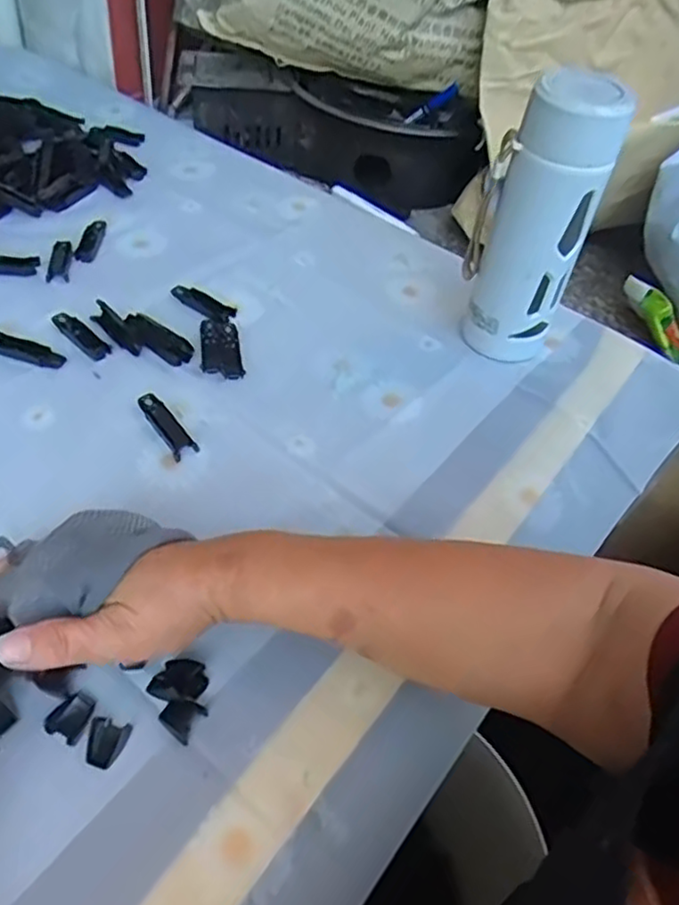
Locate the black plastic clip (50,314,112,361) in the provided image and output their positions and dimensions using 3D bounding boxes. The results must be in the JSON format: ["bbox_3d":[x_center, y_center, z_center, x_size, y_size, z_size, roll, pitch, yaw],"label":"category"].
[{"bbox_3d":[-0.209,-0.095,0.543,0.063,0.004,0.017,36,55,22],"label":"black plastic clip"}]

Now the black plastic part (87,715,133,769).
[{"bbox_3d":[-0.121,0.149,0.348,0.021,0.004,0.023,15,50,6],"label":"black plastic part"}]

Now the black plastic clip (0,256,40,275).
[{"bbox_3d":[-0.297,-0.165,0.595,0.062,0.006,0.021,0,50,-6],"label":"black plastic clip"}]

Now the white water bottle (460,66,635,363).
[{"bbox_3d":[0.149,-0.168,0.518,0.065,0.209,0.067,-12,53,-16],"label":"white water bottle"}]

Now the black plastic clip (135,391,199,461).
[{"bbox_3d":[-0.128,-0.023,0.497,0.019,0.010,0.066,-27,58,-25],"label":"black plastic clip"}]

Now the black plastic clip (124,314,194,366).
[{"bbox_3d":[-0.146,-0.093,0.548,0.065,0.007,0.024,33,54,20],"label":"black plastic clip"}]

